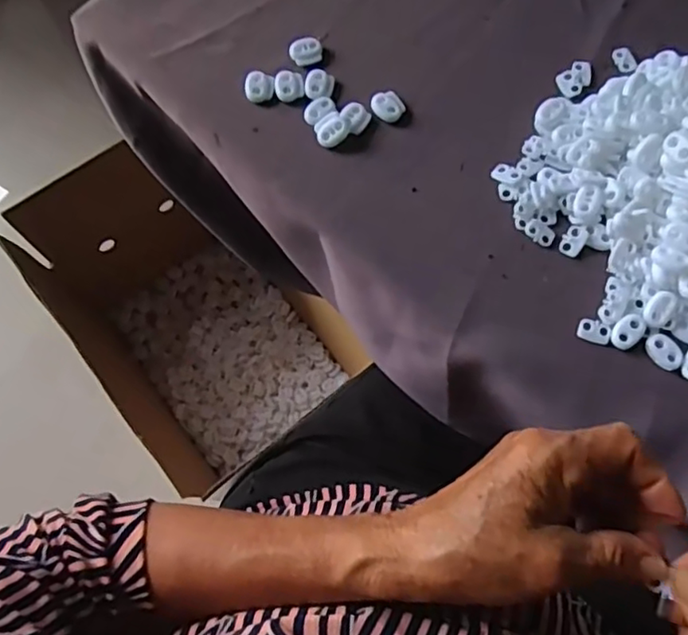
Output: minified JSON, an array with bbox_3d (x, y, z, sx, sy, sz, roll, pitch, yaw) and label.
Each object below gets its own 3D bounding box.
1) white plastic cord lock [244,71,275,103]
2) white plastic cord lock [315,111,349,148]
[{"bbox_3d":[-0.055,-0.152,0.409,0.019,0.005,0.020,0,74,-1],"label":"white plastic cord lock"},{"bbox_3d":[-0.008,-0.120,0.400,0.021,0.008,0.019,-31,77,-9],"label":"white plastic cord lock"}]

